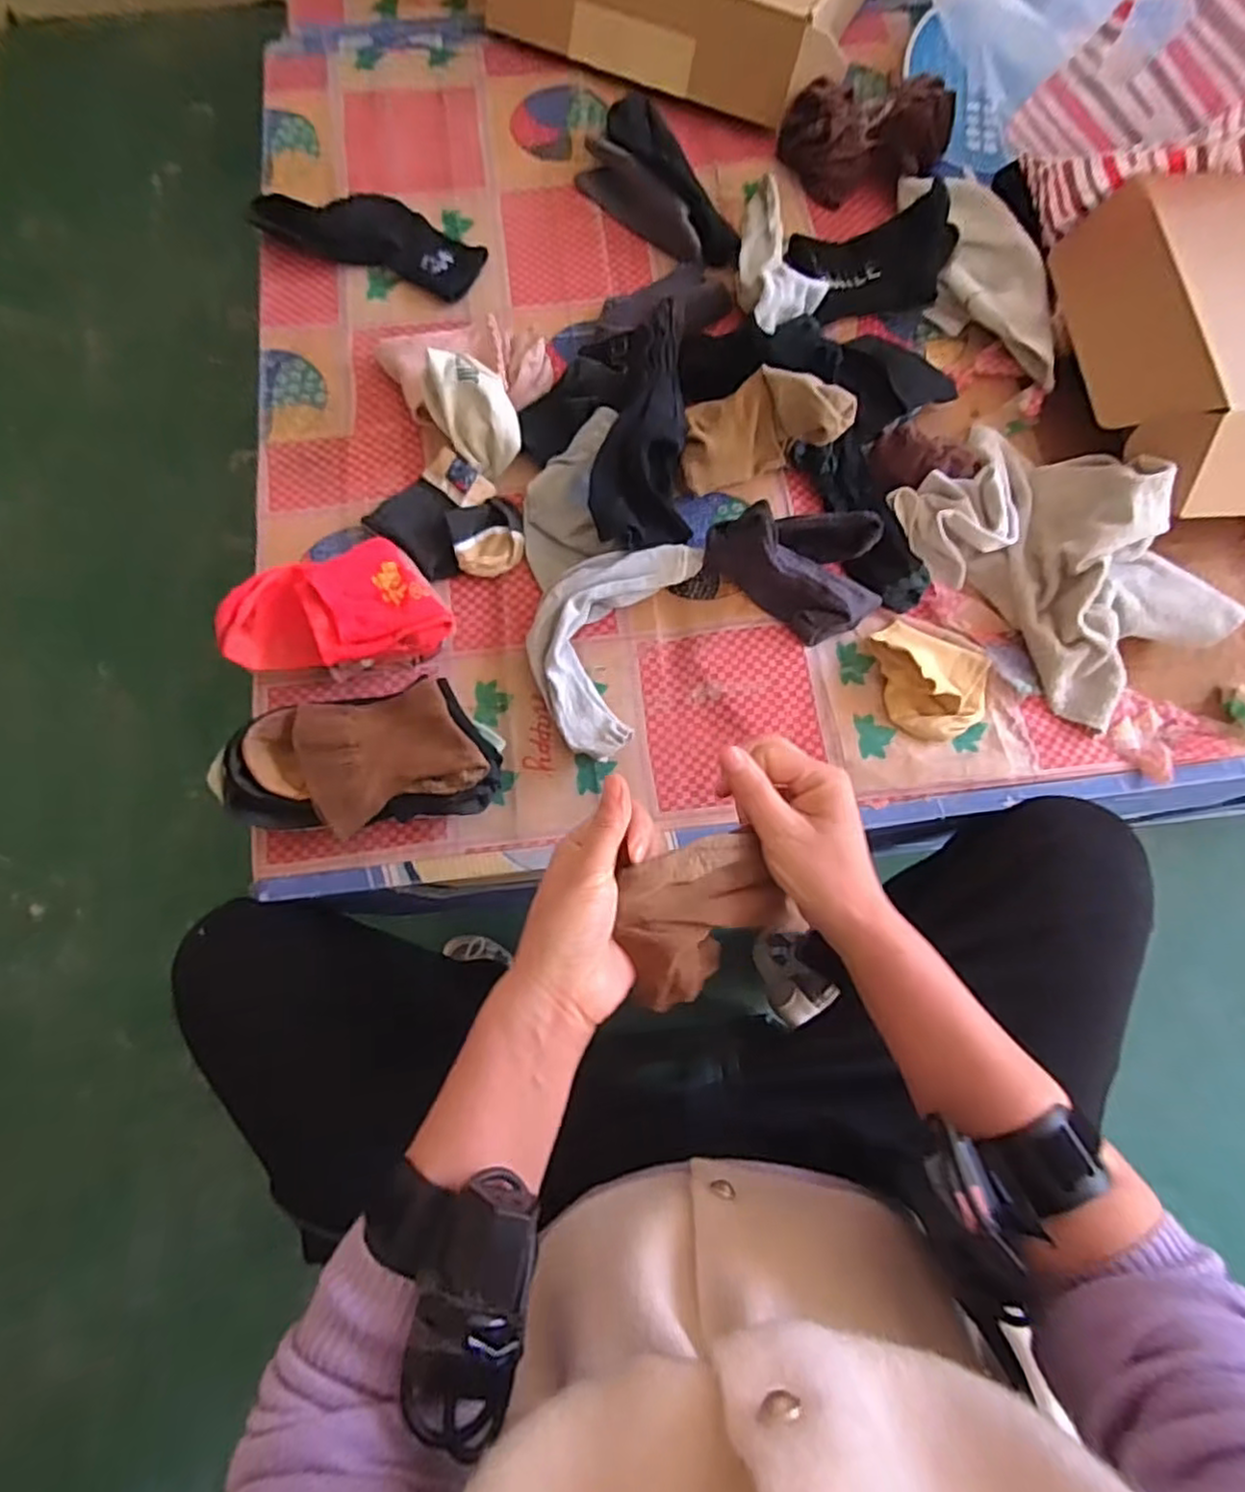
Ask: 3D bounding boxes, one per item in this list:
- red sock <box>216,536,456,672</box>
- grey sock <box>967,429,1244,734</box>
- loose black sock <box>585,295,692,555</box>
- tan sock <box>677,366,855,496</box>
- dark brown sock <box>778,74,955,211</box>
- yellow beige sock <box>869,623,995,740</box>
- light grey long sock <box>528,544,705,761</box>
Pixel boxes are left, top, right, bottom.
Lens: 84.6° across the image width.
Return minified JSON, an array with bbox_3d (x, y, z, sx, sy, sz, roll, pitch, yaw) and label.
[{"bbox_3d":[-0.237,-0.113,0.578,0.181,0.058,0.103,-8,76,-2],"label":"red sock"},{"bbox_3d":[0.385,-0.170,0.583,0.166,0.068,0.265,-32,78,-8],"label":"grey sock"},{"bbox_3d":[0.014,-0.284,0.617,0.083,0.068,0.244,-1,76,-1],"label":"loose black sock"},{"bbox_3d":[0.122,-0.283,0.607,0.139,0.082,0.077,-9,76,-2],"label":"tan sock"},{"bbox_3d":[0.249,-0.629,0.704,0.157,0.069,0.100,-12,76,-3],"label":"dark brown sock"},{"bbox_3d":[0.267,-0.062,0.570,0.091,0.035,0.108,-9,76,-3],"label":"yellow beige sock"},{"bbox_3d":[-0.020,-0.092,0.581,0.110,0.041,0.199,21,77,5],"label":"light grey long sock"}]

